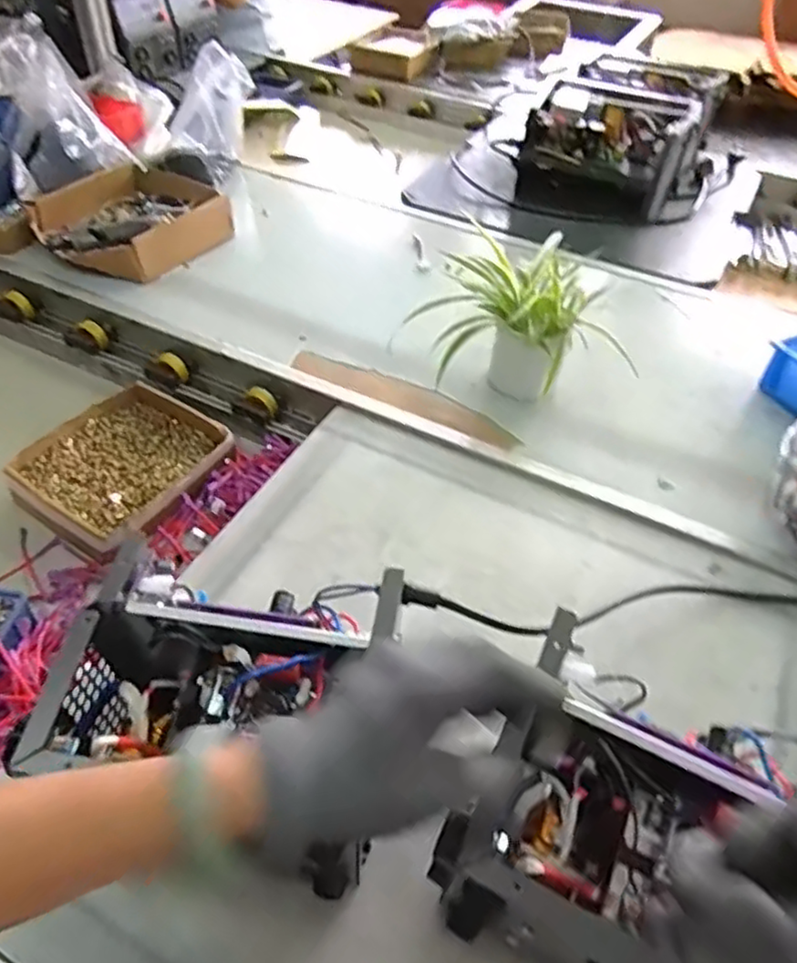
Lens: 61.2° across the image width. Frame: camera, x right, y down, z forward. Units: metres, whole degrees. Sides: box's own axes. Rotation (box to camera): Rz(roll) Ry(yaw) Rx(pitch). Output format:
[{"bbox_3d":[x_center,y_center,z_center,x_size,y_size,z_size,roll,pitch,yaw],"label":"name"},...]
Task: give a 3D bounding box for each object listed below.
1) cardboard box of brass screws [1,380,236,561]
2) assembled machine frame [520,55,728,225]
[{"bbox_3d":[-0.339,-0.021,0.831,0.201,0.045,0.220,29,51,21],"label":"cardboard box of brass screws"},{"bbox_3d":[0.457,-0.692,1.331,0.330,0.171,0.412,18,48,13],"label":"assembled machine frame"}]

